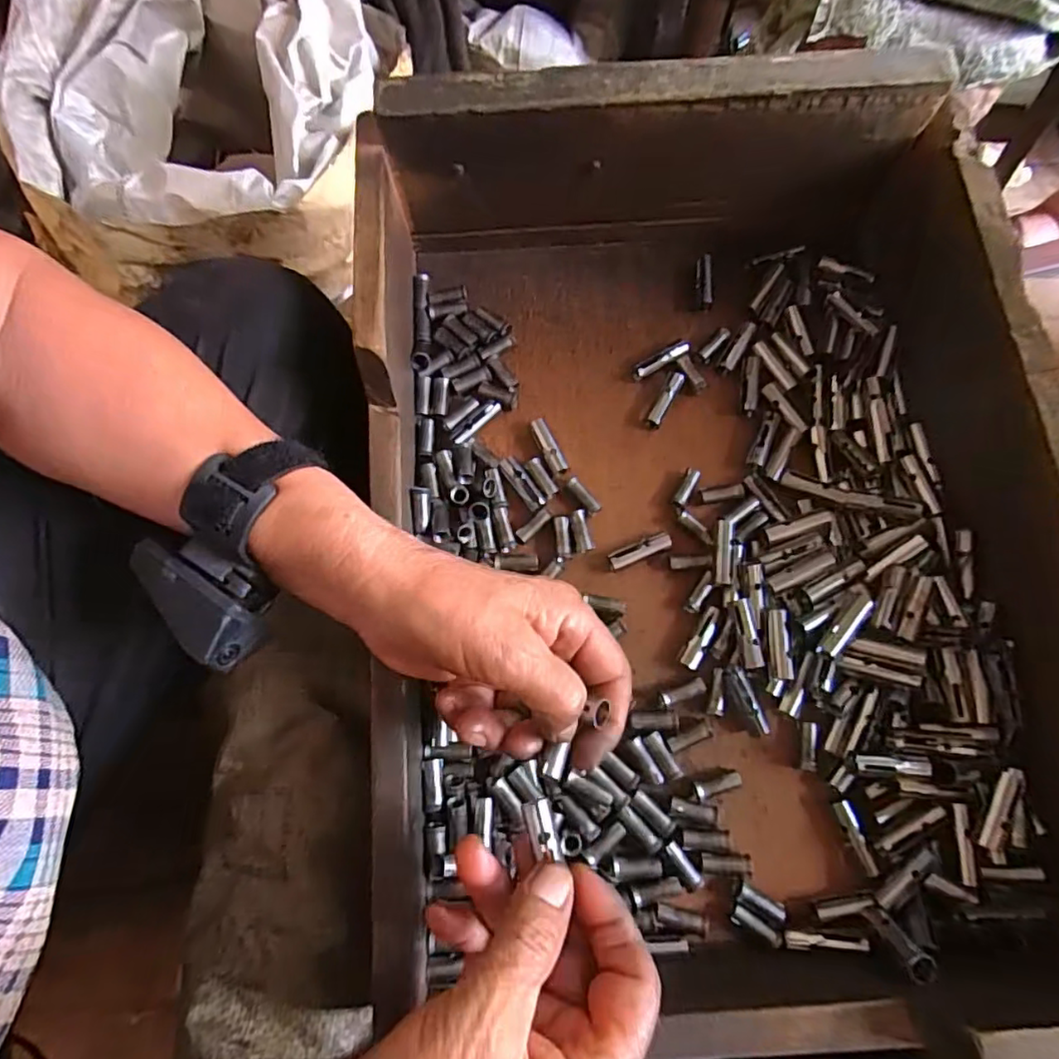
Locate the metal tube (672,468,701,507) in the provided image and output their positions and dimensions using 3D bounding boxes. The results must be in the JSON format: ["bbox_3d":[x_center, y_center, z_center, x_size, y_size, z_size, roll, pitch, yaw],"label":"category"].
[{"bbox_3d":[0.094,-0.025,0.361,0.008,0.010,0.025,28,71,10],"label":"metal tube"}]

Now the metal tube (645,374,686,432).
[{"bbox_3d":[0.085,-0.081,0.377,0.009,0.013,0.039,29,88,11],"label":"metal tube"}]

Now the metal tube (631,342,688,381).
[{"bbox_3d":[0.084,-0.108,0.385,0.039,0.009,0.007,-26,71,-10],"label":"metal tube"}]

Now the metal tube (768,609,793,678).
[{"bbox_3d":[0.134,0.062,0.324,0.011,0.007,0.037,4,68,1],"label":"metal tube"}]

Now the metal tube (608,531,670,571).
[{"bbox_3d":[0.063,0.013,0.351,0.038,0.013,0.010,-20,70,-8],"label":"metal tube"}]

